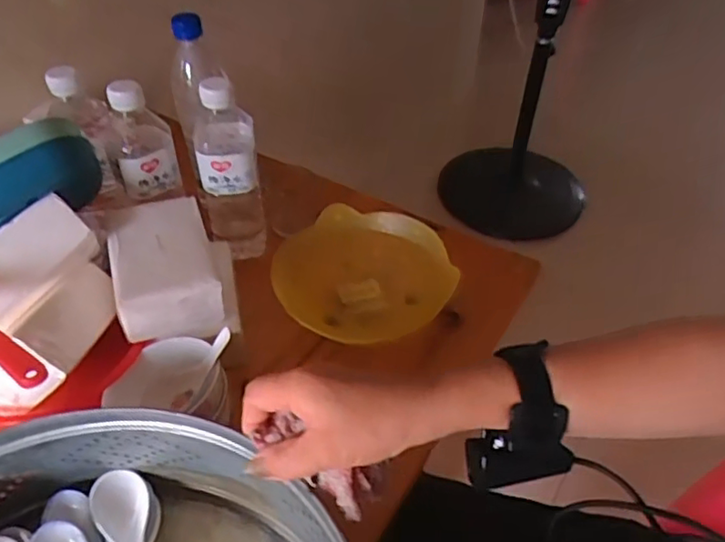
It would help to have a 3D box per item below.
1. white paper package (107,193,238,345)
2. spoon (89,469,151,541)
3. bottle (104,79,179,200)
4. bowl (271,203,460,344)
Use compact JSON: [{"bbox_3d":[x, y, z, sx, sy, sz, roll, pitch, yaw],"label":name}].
[{"bbox_3d":[-0.180,-0.004,0.573,0.103,0.071,0.135,-10,46,-11],"label":"white paper package"},{"bbox_3d":[-0.169,0.199,0.438,0.041,0.026,0.133,-23,50,-22],"label":"spoon"},{"bbox_3d":[-0.226,-0.139,0.607,0.059,0.112,0.064,-13,47,-13],"label":"bottle"},{"bbox_3d":[0.001,0.008,0.628,0.181,0.047,0.174,-34,55,-29],"label":"bowl"}]

